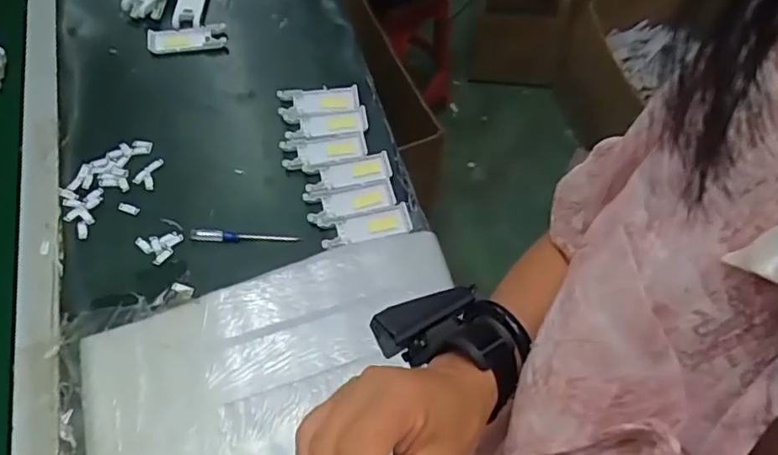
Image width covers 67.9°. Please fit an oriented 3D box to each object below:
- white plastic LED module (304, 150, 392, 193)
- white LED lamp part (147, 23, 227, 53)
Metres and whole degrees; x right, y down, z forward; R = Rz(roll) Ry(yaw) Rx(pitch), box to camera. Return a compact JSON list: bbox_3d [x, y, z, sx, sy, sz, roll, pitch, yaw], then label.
[{"bbox_3d":[-0.051,-0.069,0.714,0.105,0.012,0.046,-10,60,-10],"label":"white plastic LED module"},{"bbox_3d":[-0.288,-0.270,0.822,0.107,0.009,0.043,-8,59,-9],"label":"white LED lamp part"}]

